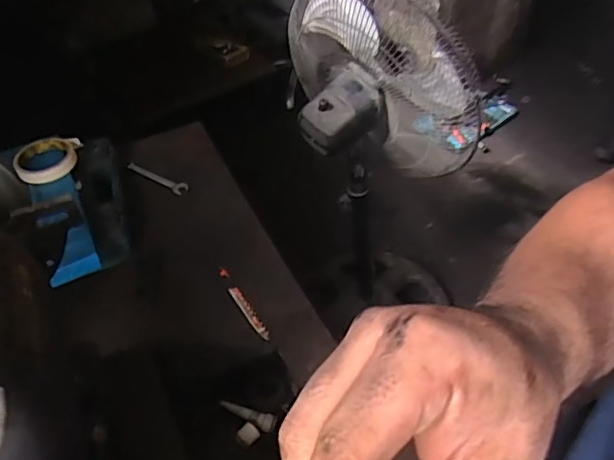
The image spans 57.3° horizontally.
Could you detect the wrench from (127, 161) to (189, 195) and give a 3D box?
[{"bbox_3d":[-0.261,-0.093,0.985,0.133,0.010,0.026,25,52,27],"label":"wrench"}]

